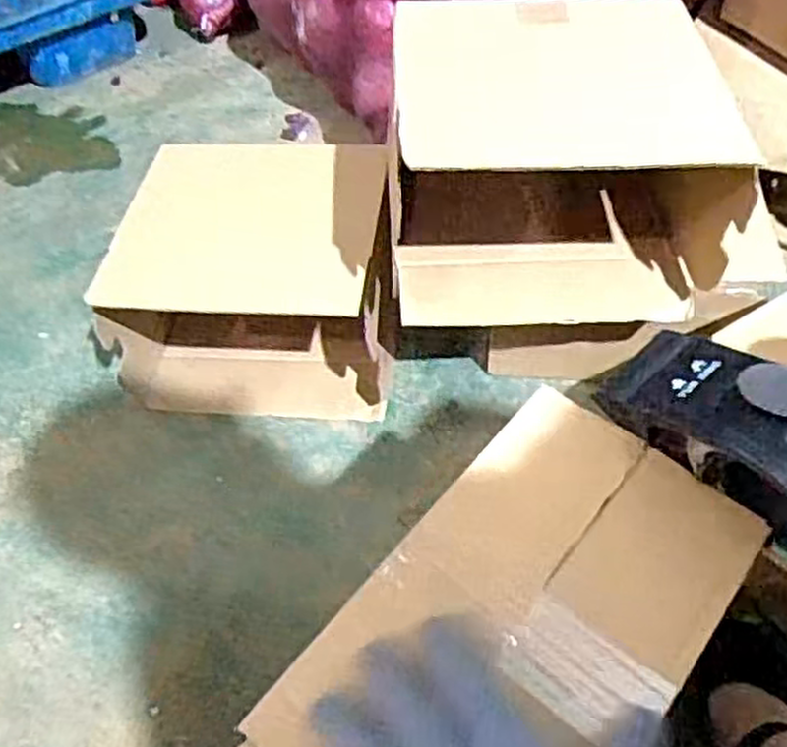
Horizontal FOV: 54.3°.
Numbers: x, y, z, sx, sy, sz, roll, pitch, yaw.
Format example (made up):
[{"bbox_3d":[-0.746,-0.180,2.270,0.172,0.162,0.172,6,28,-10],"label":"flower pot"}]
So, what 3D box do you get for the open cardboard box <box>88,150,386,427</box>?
[{"bbox_3d":[-0.137,-0.108,0.809,0.260,0.160,0.253,2,51,5],"label":"open cardboard box"}]

